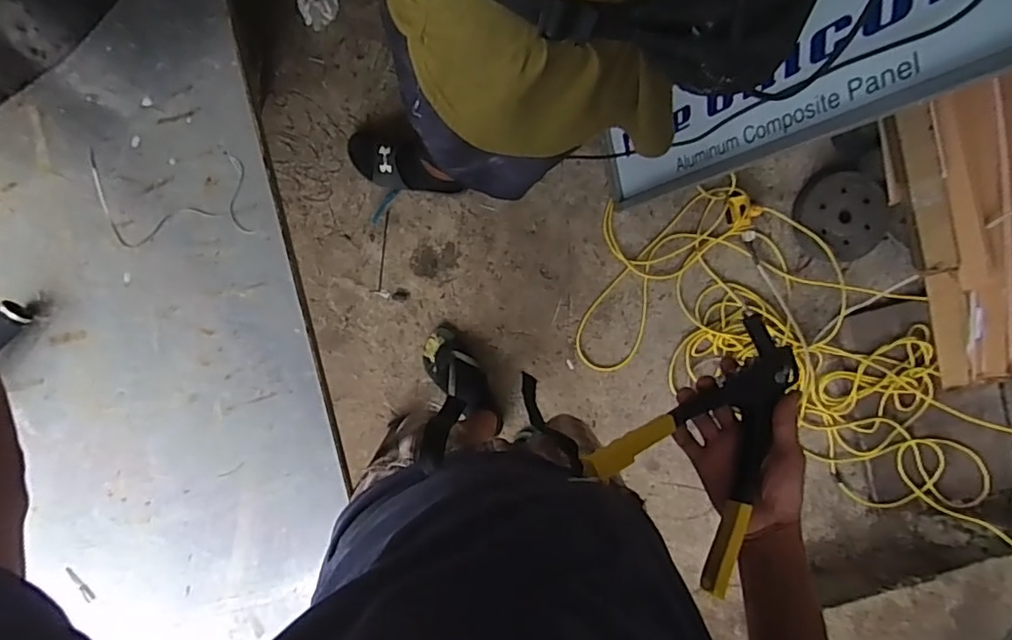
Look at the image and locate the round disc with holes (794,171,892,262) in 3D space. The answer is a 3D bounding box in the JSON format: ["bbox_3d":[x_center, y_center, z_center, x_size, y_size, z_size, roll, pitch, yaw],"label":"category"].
[{"bbox_3d":[0.809,-0.248,1.356,0.210,0.044,0.218,-14,101,18],"label":"round disc with holes"}]

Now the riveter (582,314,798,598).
[{"bbox_3d":[0.199,0.119,0.530,0.231,0.035,0.162,-36,94,-18],"label":"riveter"}]

